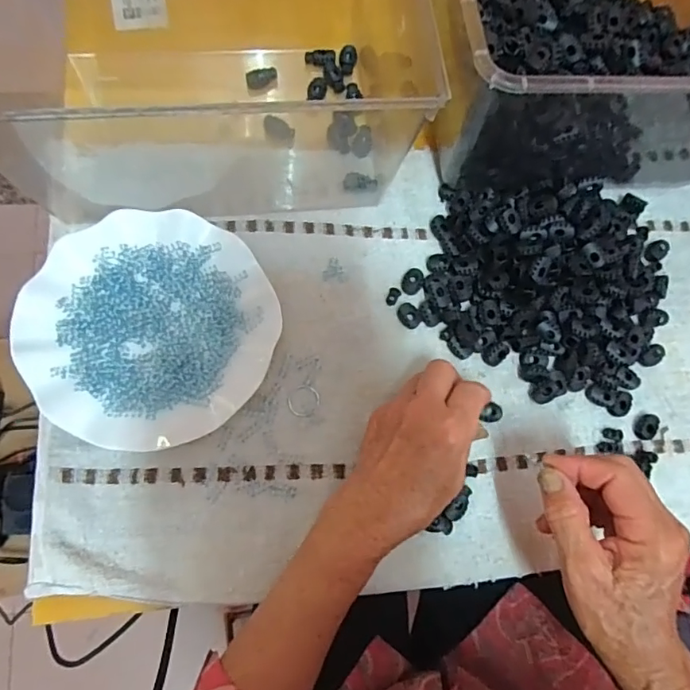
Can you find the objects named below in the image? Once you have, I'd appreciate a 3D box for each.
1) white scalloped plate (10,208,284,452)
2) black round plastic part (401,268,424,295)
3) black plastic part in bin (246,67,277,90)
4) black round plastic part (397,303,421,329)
[{"bbox_3d":[-0.148,-0.014,0.390,0.180,0.035,0.178,1,77,-6],"label":"white scalloped plate"},{"bbox_3d":[0.057,-0.055,0.426,0.017,0.004,0.023,19,75,-1],"label":"black round plastic part"},{"bbox_3d":[-0.077,-0.248,0.466,0.028,0.015,0.009,-21,80,-10],"label":"black plastic part in bin"},{"bbox_3d":[0.054,-0.024,0.421,0.017,0.005,0.023,-30,81,-12],"label":"black round plastic part"}]

